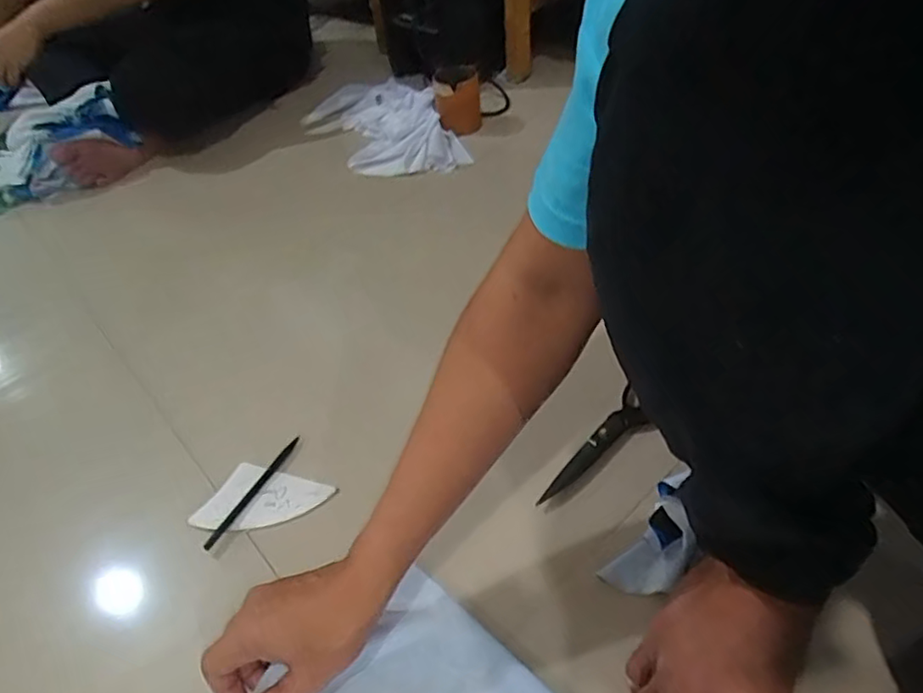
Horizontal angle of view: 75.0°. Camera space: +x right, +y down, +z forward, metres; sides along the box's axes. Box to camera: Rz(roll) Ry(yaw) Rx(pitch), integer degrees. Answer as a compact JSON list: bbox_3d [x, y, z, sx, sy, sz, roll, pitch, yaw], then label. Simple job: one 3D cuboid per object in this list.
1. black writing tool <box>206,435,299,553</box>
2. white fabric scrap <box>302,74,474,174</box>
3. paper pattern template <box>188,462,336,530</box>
[{"bbox_3d":[-0.207,0.143,0.606,0.014,0.006,0.141,17,48,22],"label":"black writing tool"},{"bbox_3d":[-0.164,-0.444,1.180,0.262,0.055,0.436,-15,45,-8],"label":"white fabric scrap"},{"bbox_3d":[-0.196,0.156,0.597,0.117,0.007,0.071,10,49,14],"label":"paper pattern template"}]

